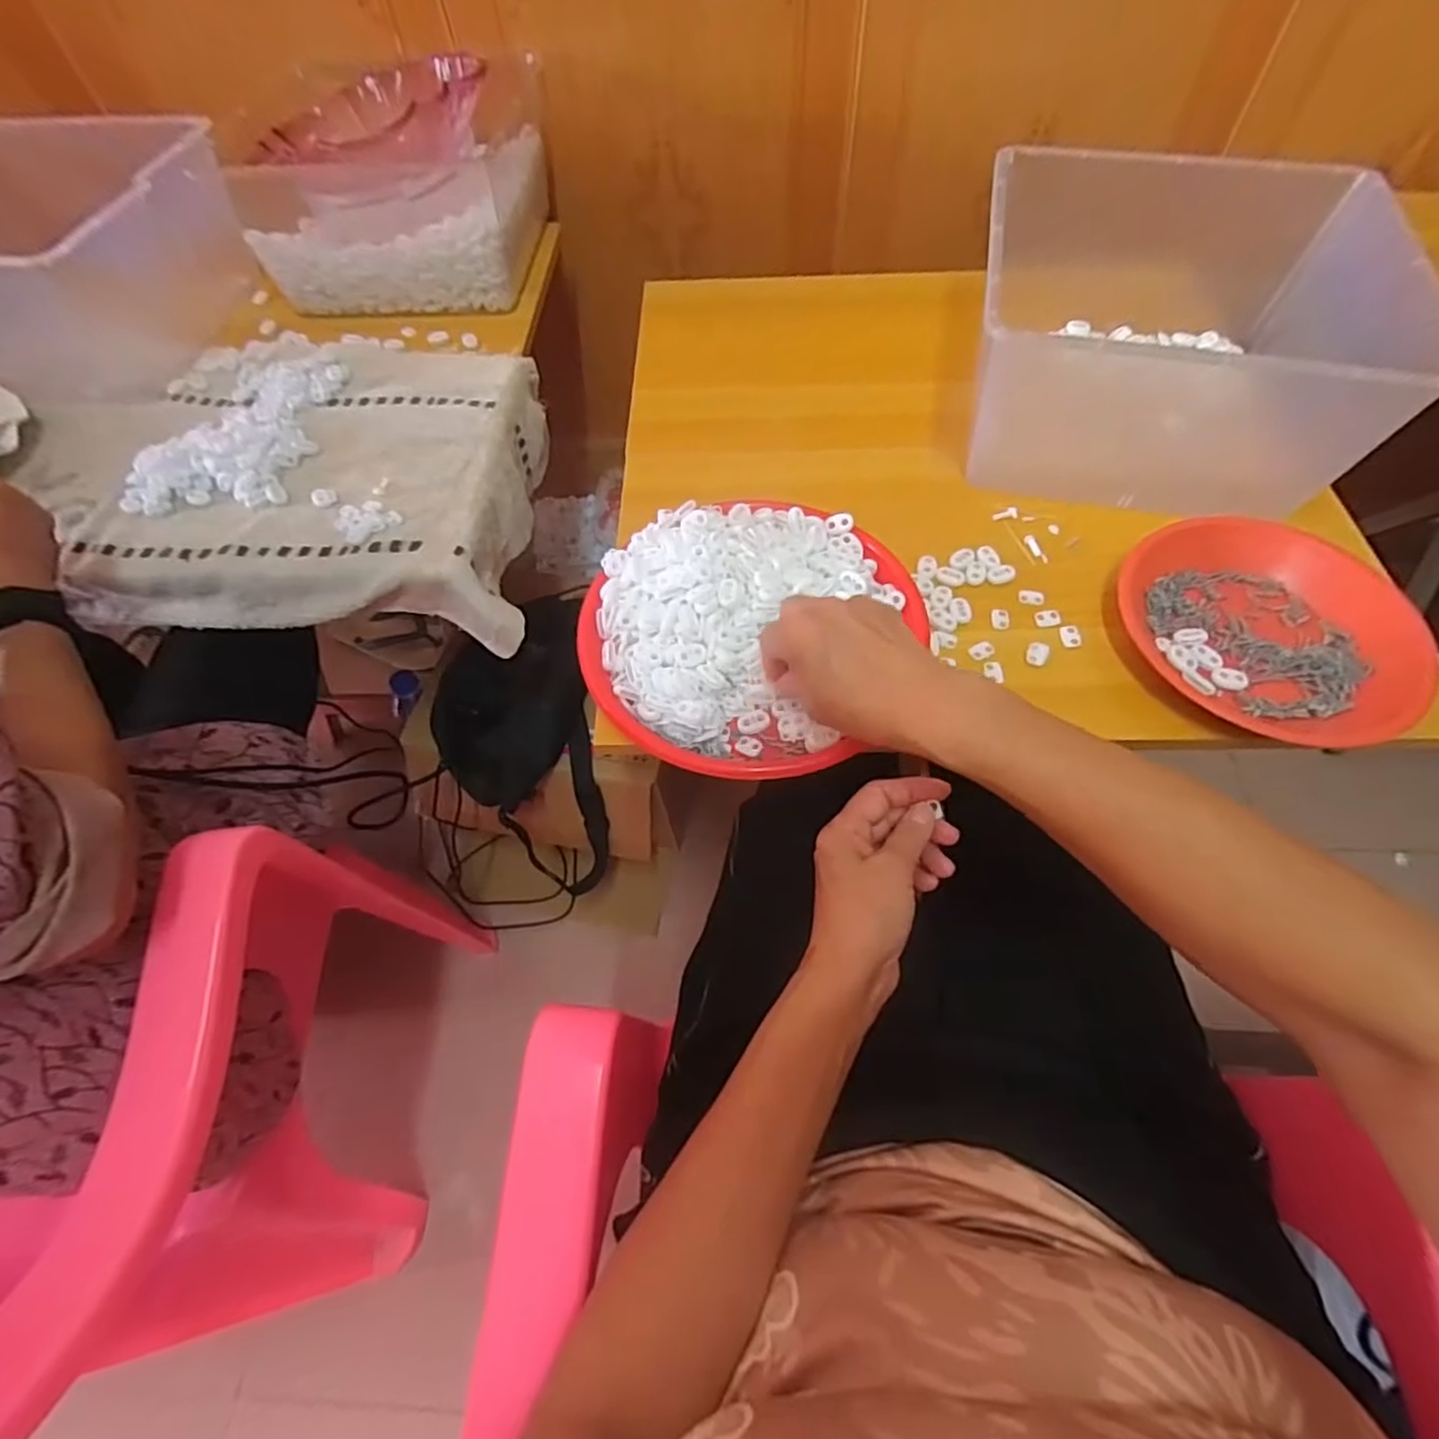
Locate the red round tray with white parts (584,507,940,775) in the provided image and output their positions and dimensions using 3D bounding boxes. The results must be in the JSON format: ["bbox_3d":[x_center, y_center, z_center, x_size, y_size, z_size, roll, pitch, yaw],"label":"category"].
[{"bbox_3d":[0.025,-0.068,0.481,0.236,0.047,0.213,-6,61,-2],"label":"red round tray with white parts"}]

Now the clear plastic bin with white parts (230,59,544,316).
[{"bbox_3d":[-0.338,-0.588,0.744,0.259,0.142,0.264,1,60,3],"label":"clear plastic bin with white parts"}]

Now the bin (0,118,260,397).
[{"bbox_3d":[-0.654,-0.450,0.678,0.273,0.146,0.316,9,61,8],"label":"bin"}]

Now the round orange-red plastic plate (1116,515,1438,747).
[{"bbox_3d":[0.387,-0.064,0.483,0.174,0.036,0.191,-1,60,2],"label":"round orange-red plastic plate"}]

